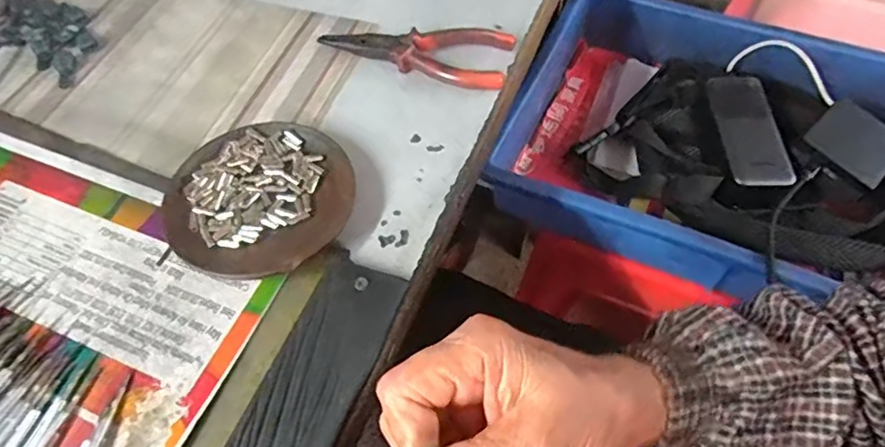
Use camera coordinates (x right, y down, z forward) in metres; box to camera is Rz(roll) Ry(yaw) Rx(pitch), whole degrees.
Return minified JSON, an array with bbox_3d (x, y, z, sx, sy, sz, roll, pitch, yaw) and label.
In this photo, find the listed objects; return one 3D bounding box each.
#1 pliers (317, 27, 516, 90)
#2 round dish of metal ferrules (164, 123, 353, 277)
[{"bbox_3d":[-0.021,-0.132,0.425,0.144,0.018,0.052,13,60,9],"label":"pliers"},{"bbox_3d":[-0.112,-0.016,0.351,0.111,0.017,0.113,0,58,1],"label":"round dish of metal ferrules"}]

